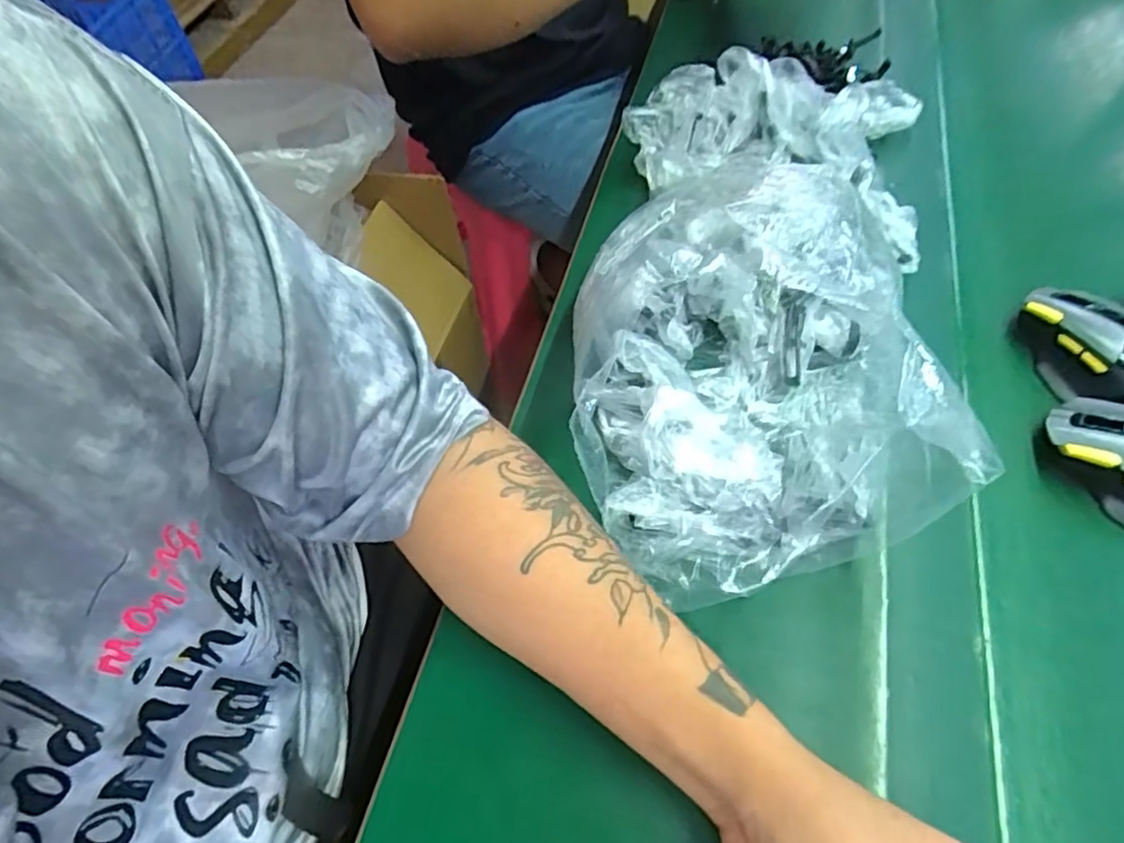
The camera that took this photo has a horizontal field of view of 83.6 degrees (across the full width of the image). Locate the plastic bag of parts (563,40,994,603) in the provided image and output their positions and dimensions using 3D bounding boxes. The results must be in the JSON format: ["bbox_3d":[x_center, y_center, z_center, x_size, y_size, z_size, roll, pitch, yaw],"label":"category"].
[{"bbox_3d":[0.132,-0.114,0.425,0.225,0.137,0.448,10,58,9],"label":"plastic bag of parts"}]

